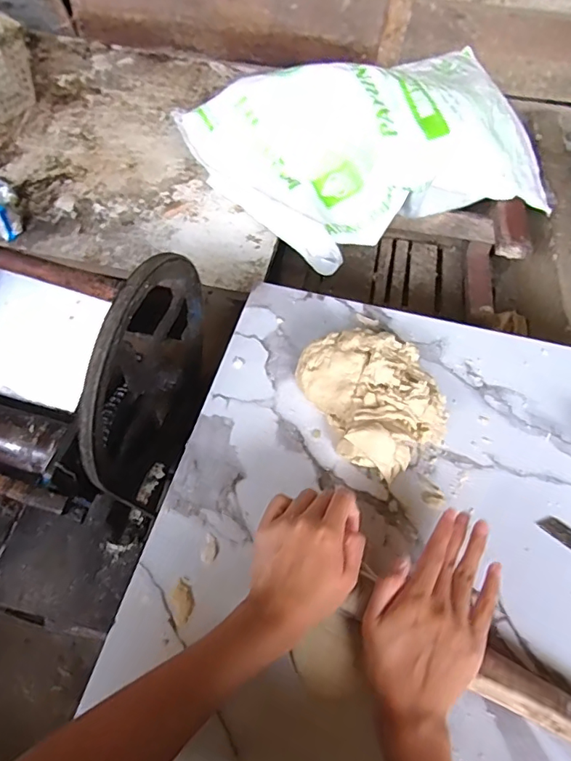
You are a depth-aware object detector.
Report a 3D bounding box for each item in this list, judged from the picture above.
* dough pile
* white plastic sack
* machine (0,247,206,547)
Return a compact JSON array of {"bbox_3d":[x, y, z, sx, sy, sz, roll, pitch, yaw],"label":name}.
[{"bbox_3d":[0.094,0.010,0.508,0.124,0.054,0.155,-24,63,-18],"label":"dough pile"},{"bbox_3d":[0.178,-0.460,0.986,0.647,0.198,0.393,-19,61,-16],"label":"white plastic sack"},{"bbox_3d":[-0.249,0.005,0.578,0.242,0.322,0.286,17,58,6],"label":"machine"}]

